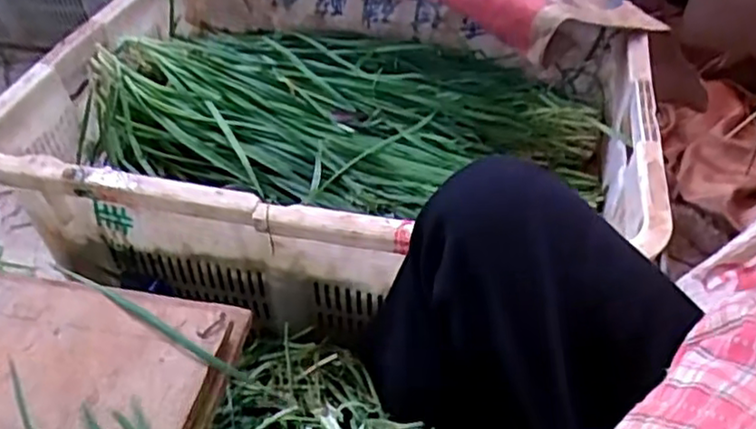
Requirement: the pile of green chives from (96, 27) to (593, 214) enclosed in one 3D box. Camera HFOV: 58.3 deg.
[{"bbox_3d":[-0.033,-0.123,0.831,0.595,0.122,0.324,4,43,8],"label":"pile of green chives"}]

